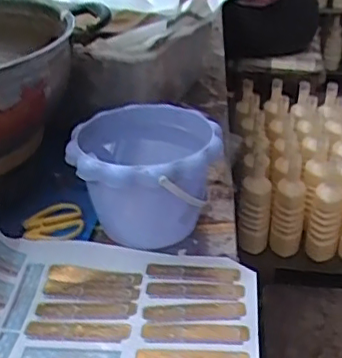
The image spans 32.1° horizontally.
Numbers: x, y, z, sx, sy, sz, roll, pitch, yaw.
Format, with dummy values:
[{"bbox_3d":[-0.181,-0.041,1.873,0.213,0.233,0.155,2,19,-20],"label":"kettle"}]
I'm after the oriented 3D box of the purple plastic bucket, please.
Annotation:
[{"bbox_3d":[-0.024,0.002,0.644,0.150,0.123,0.158,-2,31,1],"label":"purple plastic bucket"}]

